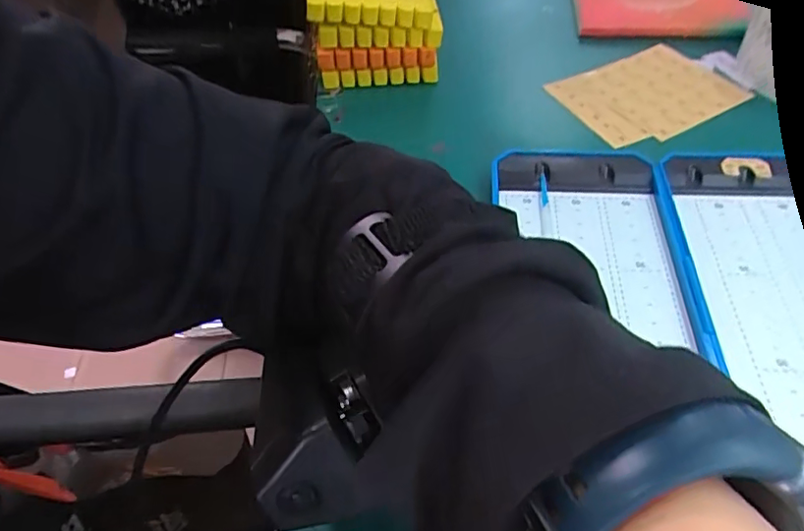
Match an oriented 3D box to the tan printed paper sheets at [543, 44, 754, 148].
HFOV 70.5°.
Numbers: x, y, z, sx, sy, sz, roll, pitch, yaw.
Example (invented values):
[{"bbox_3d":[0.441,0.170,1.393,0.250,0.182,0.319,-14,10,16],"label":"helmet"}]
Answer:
[{"bbox_3d":[0.159,-0.111,0.368,0.095,0.007,0.081,-21,52,-10],"label":"tan printed paper sheets"}]

